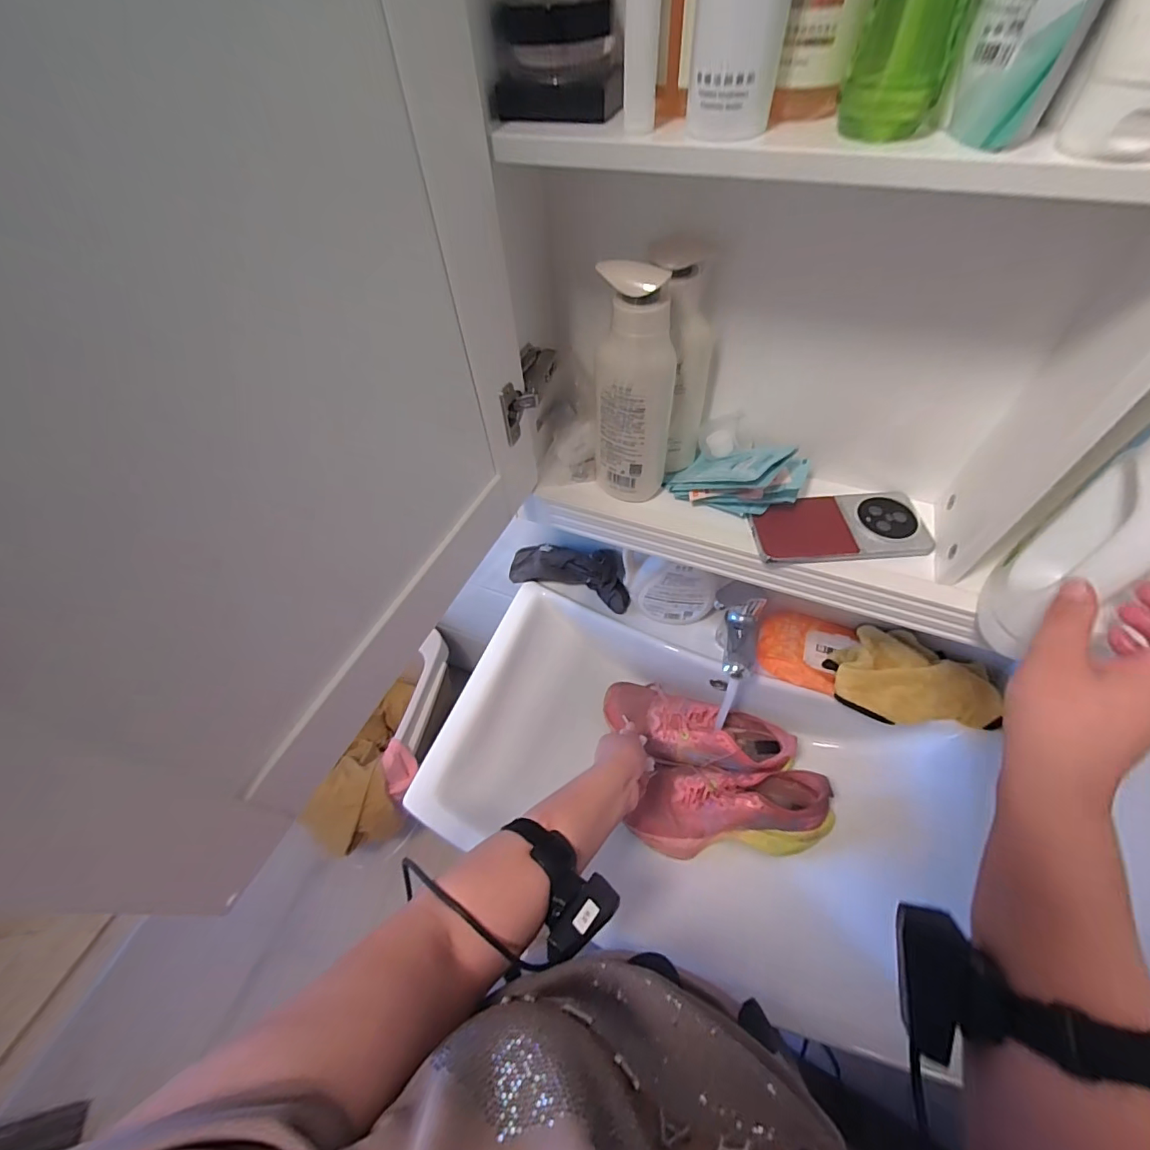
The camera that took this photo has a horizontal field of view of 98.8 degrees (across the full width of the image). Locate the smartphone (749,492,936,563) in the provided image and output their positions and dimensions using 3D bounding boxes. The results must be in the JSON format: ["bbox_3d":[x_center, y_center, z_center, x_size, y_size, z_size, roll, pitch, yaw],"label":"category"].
[{"bbox_3d":[0.263,-0.049,0.495,0.163,0.010,0.079,-4,54,2],"label":"smartphone"}]

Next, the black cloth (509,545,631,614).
[{"bbox_3d":[-0.011,-0.010,0.842,0.219,0.071,0.075,12,56,13],"label":"black cloth"}]

